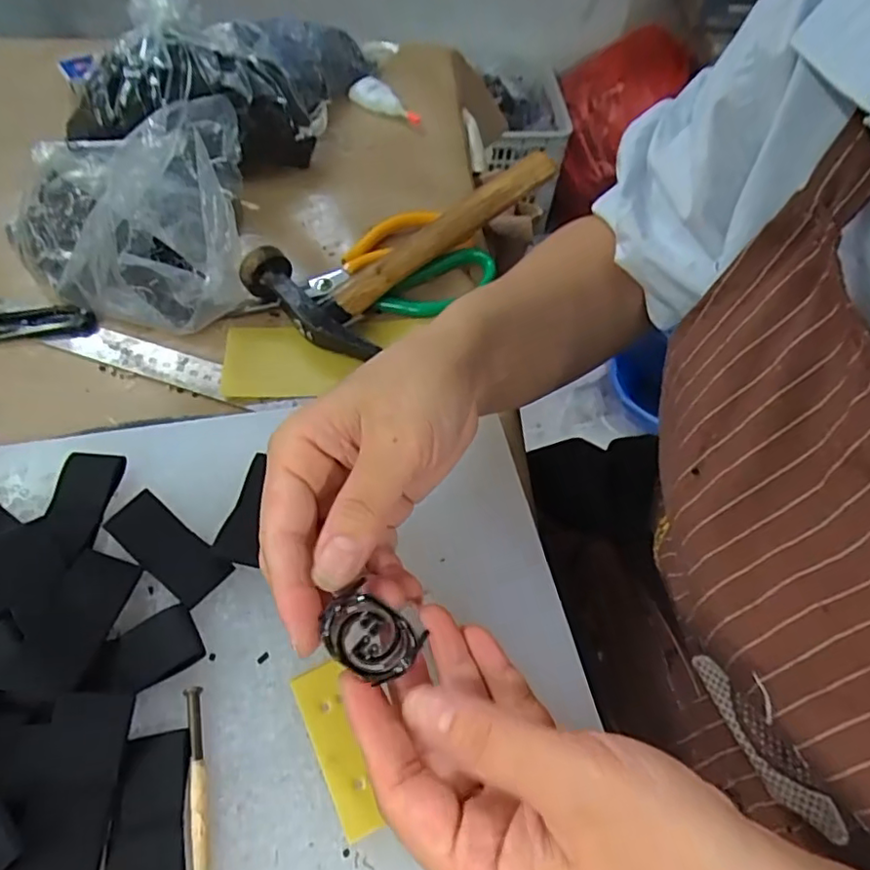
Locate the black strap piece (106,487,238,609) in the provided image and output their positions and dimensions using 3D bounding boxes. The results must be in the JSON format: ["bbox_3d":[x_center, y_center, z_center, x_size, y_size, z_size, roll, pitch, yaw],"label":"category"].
[{"bbox_3d":[-0.120,0.050,0.273,0.062,0.005,0.025,33,60,20],"label":"black strap piece"}]

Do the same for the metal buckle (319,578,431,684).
[{"bbox_3d":[-0.023,0.070,0.211,0.034,0.008,0.025,33,60,20],"label":"metal buckle"}]

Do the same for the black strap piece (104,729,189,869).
[{"bbox_3d":[-0.101,0.138,0.213,0.026,0.004,0.060,-9,55,-8],"label":"black strap piece"}]

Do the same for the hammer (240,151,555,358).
[{"bbox_3d":[-0.022,-0.140,0.430,0.114,0.040,0.210,34,60,21],"label":"hammer"}]

